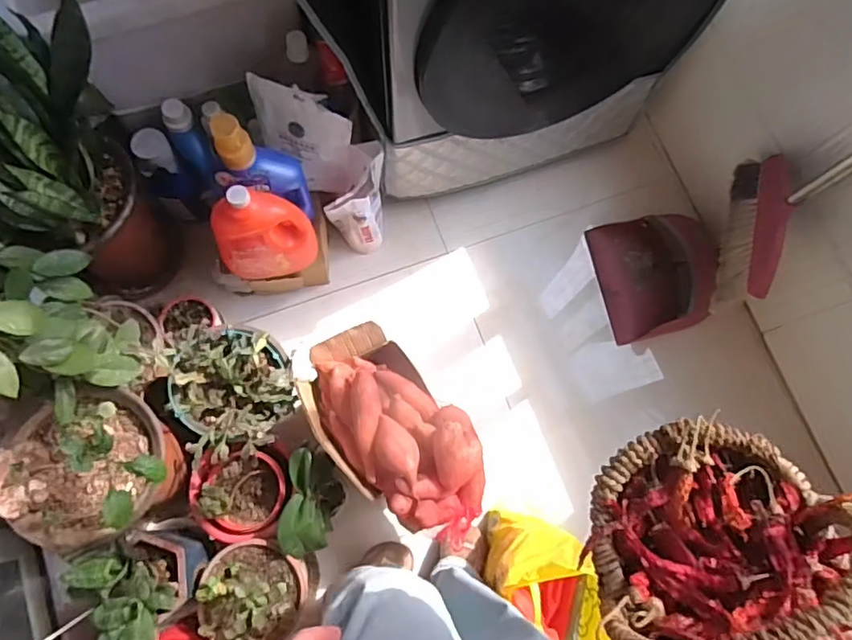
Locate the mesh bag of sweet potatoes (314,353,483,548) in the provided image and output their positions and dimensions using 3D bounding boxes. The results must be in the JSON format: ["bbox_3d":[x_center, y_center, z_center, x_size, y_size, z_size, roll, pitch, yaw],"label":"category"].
[{"bbox_3d":[-0.036,0.195,0.957,0.185,0.103,0.358,-42,81,-11],"label":"mesh bag of sweet potatoes"}]

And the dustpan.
[{"bbox_3d":[0.478,-0.095,1.213,0.213,0.121,0.274,-12,77,-5],"label":"dustpan"}]

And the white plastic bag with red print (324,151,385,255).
[{"bbox_3d":[-0.140,-0.236,1.187,0.103,0.240,0.131,6,76,0],"label":"white plastic bag with red print"}]

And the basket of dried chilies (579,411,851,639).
[{"bbox_3d":[0.185,0.138,0.335,0.143,0.120,0.142,0,76,-2],"label":"basket of dried chilies"}]

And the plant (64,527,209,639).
[{"bbox_3d":[-0.442,0.414,0.903,0.144,0.197,0.150,0,76,-2],"label":"plant"}]

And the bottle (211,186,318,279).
[{"bbox_3d":[-0.283,-0.151,1.012,0.168,0.217,0.081,-6,76,-3],"label":"bottle"}]

